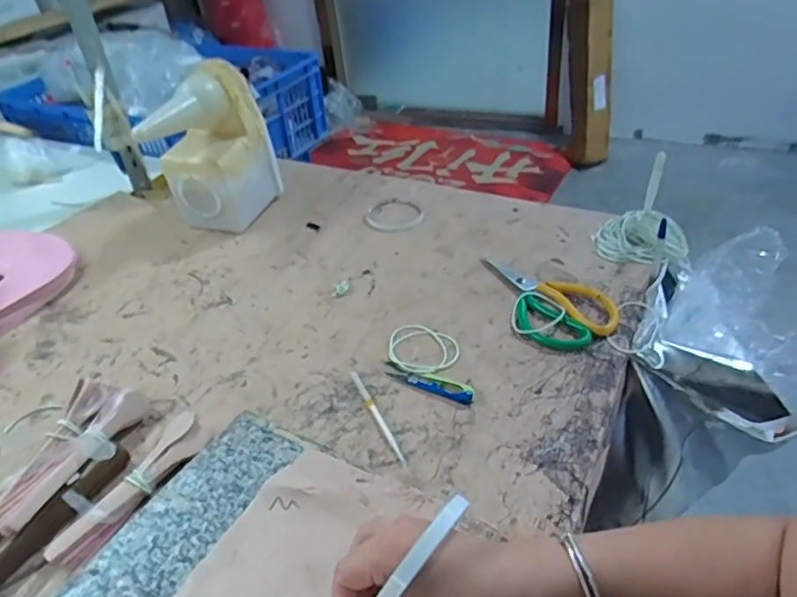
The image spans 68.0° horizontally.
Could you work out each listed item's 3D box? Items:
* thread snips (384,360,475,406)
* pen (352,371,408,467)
[{"bbox_3d":[0.030,0.083,0.603,0.102,0.008,0.024,18,44,27],"label":"thread snips"},{"bbox_3d":[-0.021,0.113,0.568,0.008,0.004,0.127,-18,40,-16],"label":"pen"}]

